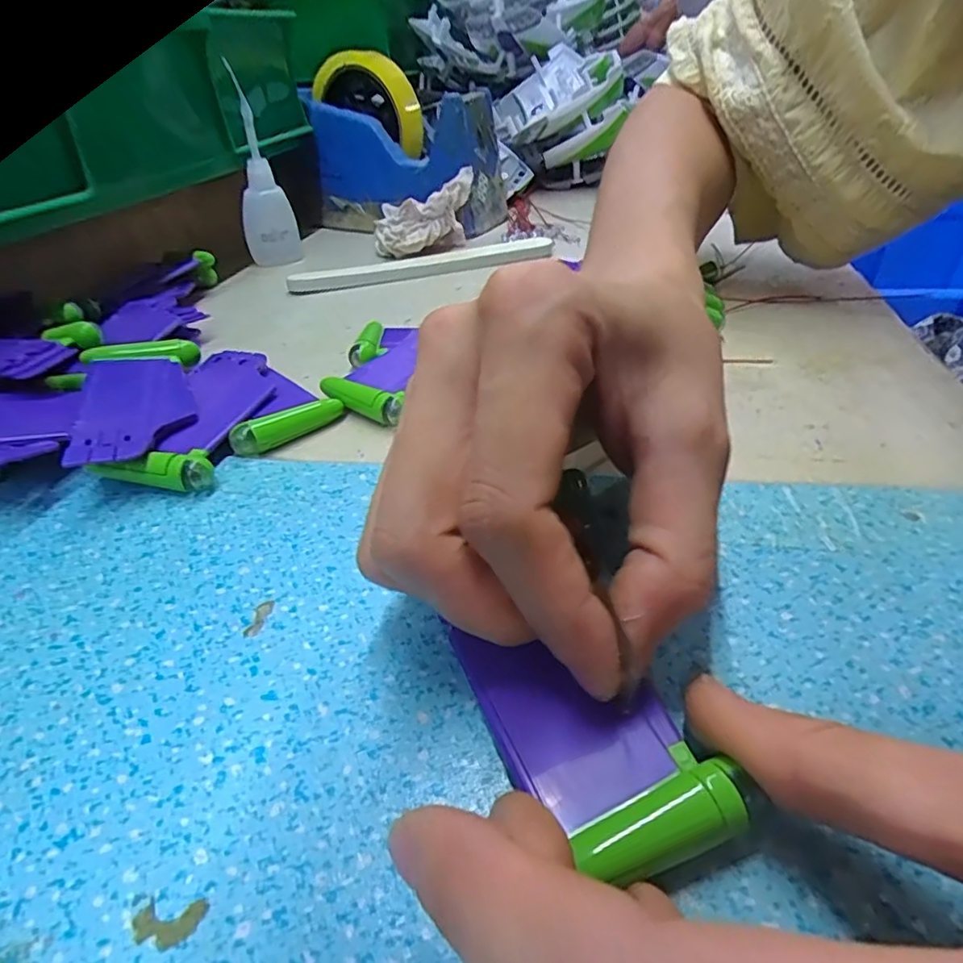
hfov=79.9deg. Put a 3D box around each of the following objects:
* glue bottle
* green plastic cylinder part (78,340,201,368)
[{"bbox_3d":[-0.153,-0.209,0.393,0.035,0.116,0.031,-13,39,-13],"label":"glue bottle"},{"bbox_3d":[-0.144,-0.053,0.244,0.043,0.009,0.010,-11,39,-11],"label":"green plastic cylinder part"}]

